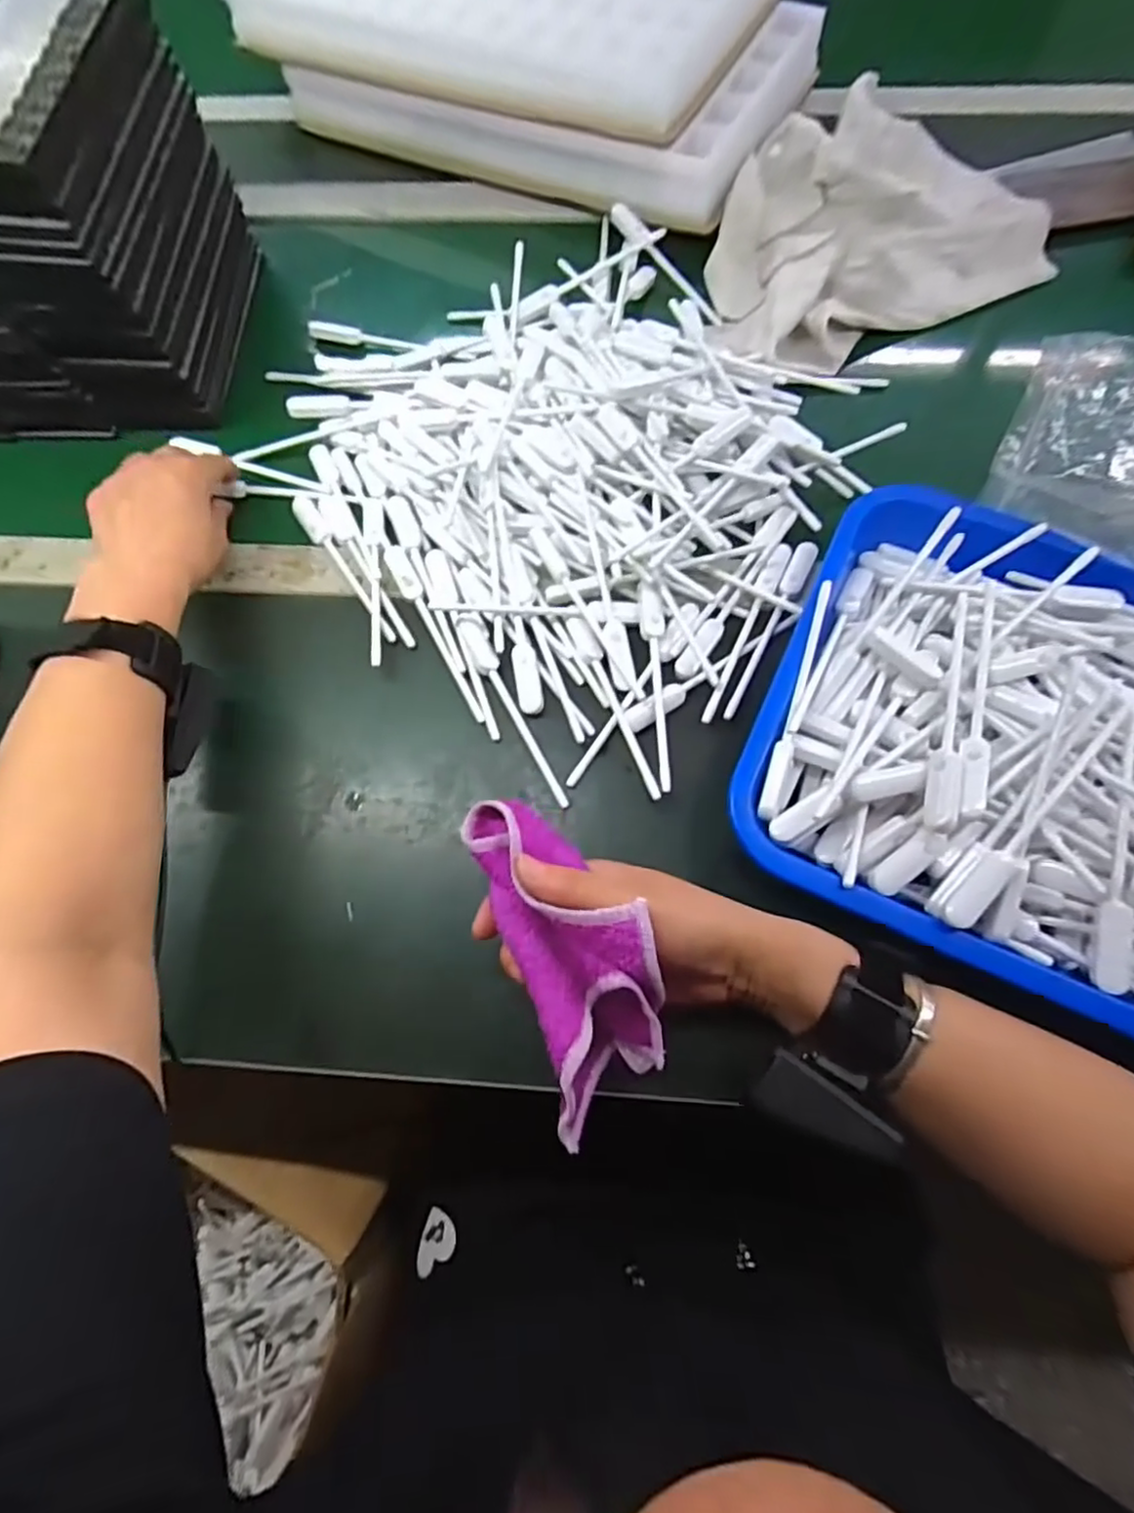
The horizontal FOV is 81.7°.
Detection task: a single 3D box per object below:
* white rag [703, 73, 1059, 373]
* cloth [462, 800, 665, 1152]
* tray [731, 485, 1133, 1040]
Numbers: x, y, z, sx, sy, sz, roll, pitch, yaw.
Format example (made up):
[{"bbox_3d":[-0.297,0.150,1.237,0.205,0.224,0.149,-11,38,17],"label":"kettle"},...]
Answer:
[{"bbox_3d":[0.233,-0.450,0.551,0.287,0.041,0.246,-25,72,-6],"label":"white rag"},{"bbox_3d":[0.002,0.097,0.330,0.072,0.067,0.168,-25,82,-6],"label":"cloth"},{"bbox_3d":[0.303,0.011,0.363,0.380,0.051,0.266,24,74,10],"label":"tray"}]

